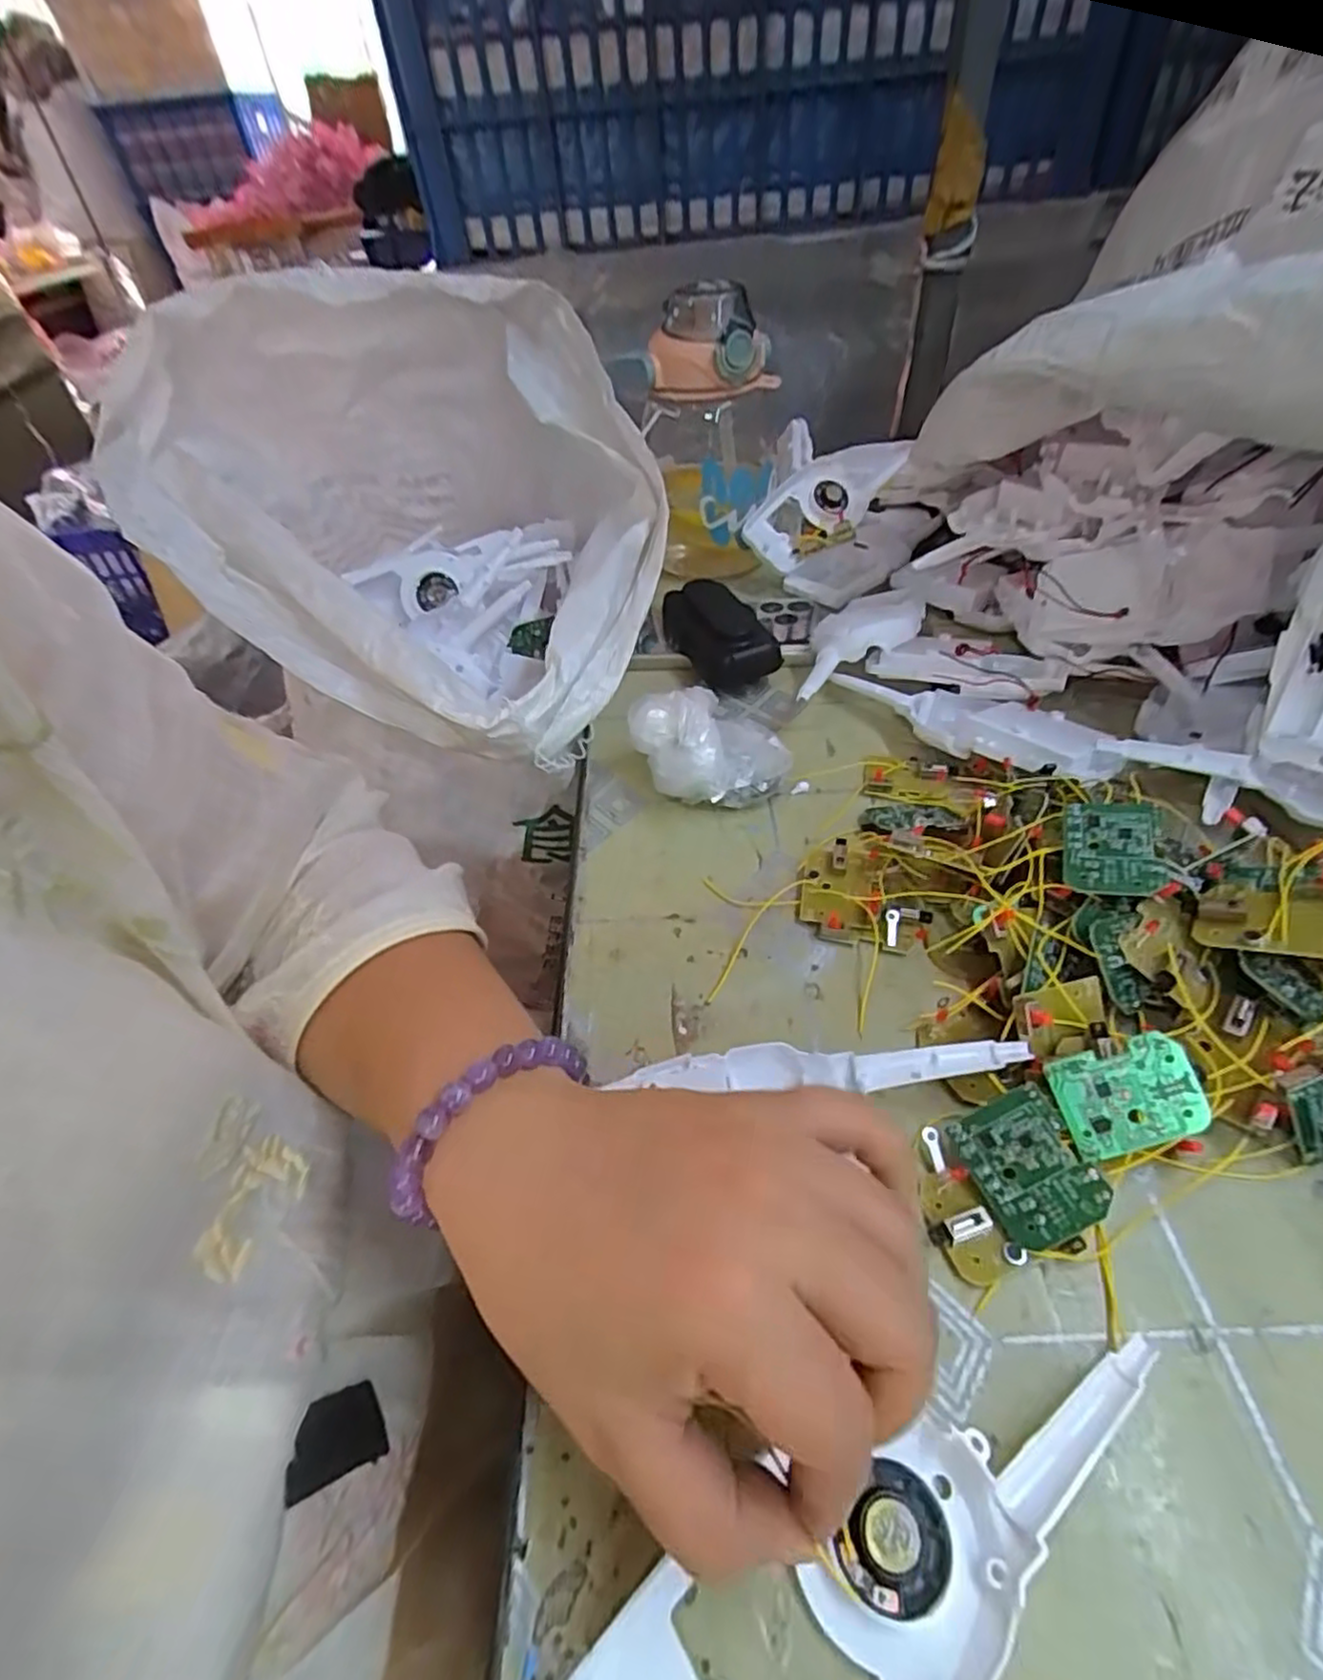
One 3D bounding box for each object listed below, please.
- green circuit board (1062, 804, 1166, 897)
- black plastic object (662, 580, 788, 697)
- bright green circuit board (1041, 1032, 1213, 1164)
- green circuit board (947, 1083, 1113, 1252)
[{"bbox_3d":[0.176,0.003,0.279,0.033,0.004,0.040,1,59,30],"label":"green circuit board"},{"bbox_3d":[0.036,-0.139,0.480,0.051,0.037,0.098,-20,46,-13],"label":"black plastic object"},{"bbox_3d":[0.154,0.085,0.236,0.042,0.004,0.034,-21,83,11],"label":"bright green circuit board"},{"bbox_3d":[0.118,0.106,0.230,0.034,0.004,0.042,-32,57,7],"label":"green circuit board"}]

